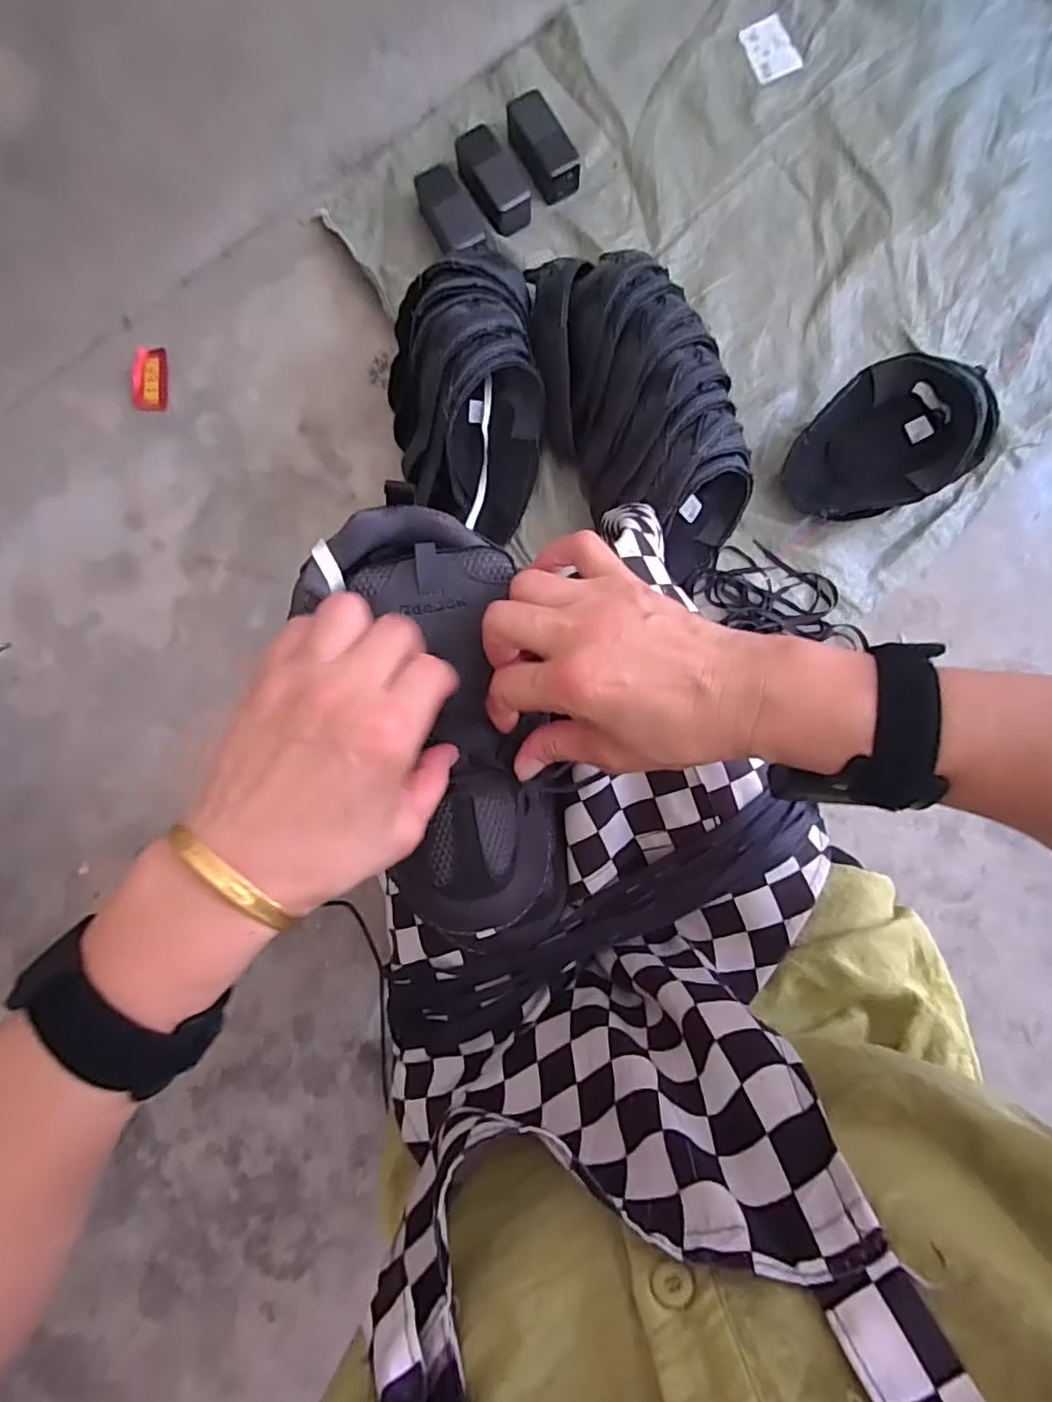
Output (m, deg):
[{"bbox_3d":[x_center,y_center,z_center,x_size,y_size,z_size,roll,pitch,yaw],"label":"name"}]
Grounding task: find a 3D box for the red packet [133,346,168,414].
[{"bbox_3d":[-0.550,-0.472,0.882,0.048,0.006,0.091,1,85,1],"label":"red packet"}]

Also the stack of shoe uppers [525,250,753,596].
[{"bbox_3d":[0.141,-0.372,0.772,0.209,0.151,0.426,-26,85,-1],"label":"stack of shoe uppers"}]

